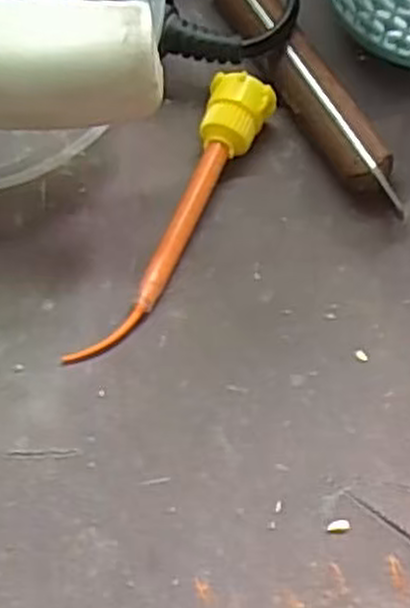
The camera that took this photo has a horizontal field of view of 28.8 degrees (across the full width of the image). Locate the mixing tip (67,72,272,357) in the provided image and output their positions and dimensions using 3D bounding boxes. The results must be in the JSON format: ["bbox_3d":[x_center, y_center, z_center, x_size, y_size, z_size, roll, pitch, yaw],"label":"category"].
[{"bbox_3d":[-0.007,-0.023,0.202,0.016,0.016,0.088,23,63,12],"label":"mixing tip"}]

